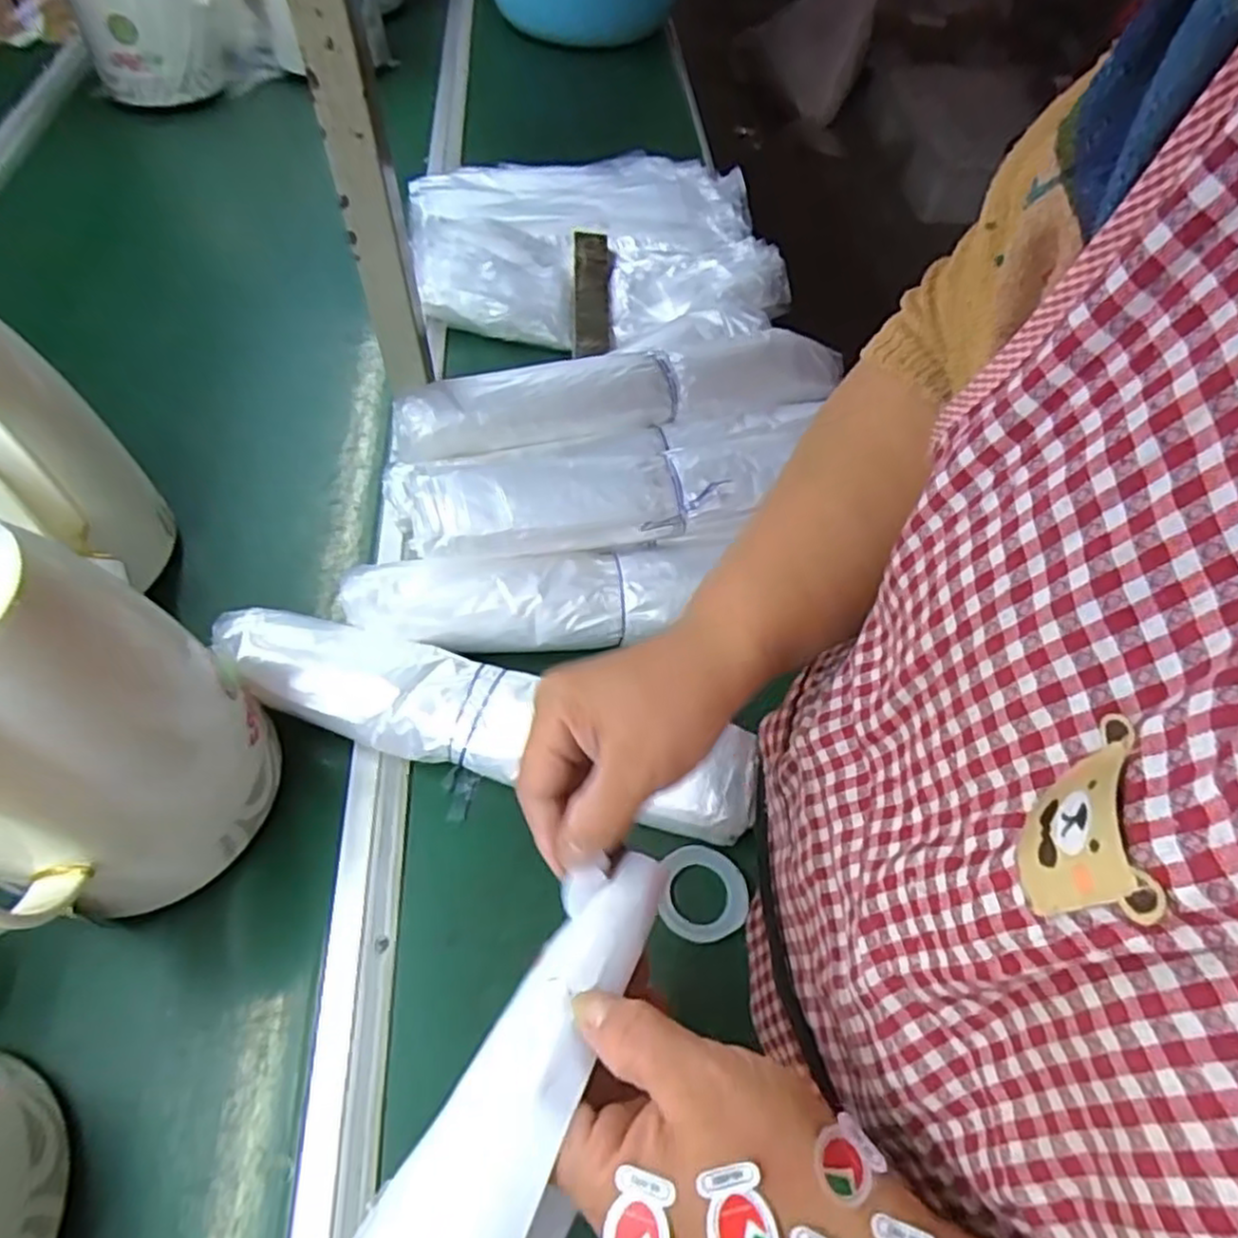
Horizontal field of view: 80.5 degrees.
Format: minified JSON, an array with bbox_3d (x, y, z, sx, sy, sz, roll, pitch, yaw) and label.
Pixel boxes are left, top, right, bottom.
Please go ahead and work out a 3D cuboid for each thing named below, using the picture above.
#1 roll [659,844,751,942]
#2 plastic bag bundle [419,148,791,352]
[{"bbox_3d":[0.054,0.177,0.472,0.056,0.013,0.058,1,57,-2],"label":"roll"},{"bbox_3d":[-0.034,-0.433,0.826,0.397,0.053,0.402,-1,57,-3],"label":"plastic bag bundle"}]

